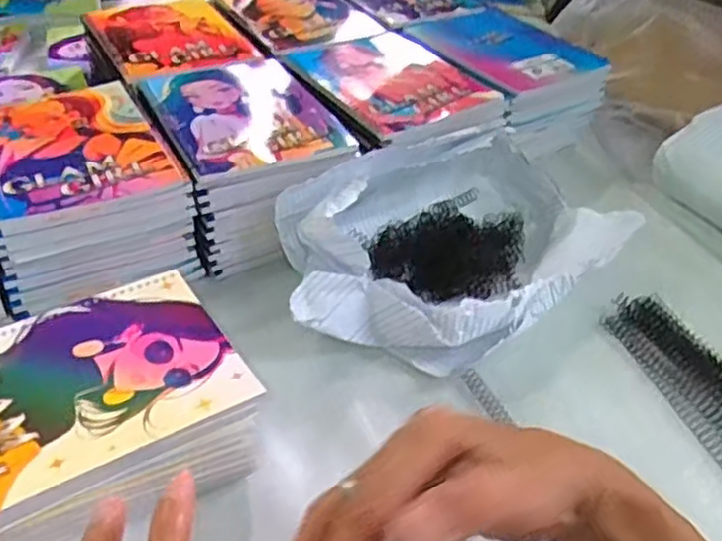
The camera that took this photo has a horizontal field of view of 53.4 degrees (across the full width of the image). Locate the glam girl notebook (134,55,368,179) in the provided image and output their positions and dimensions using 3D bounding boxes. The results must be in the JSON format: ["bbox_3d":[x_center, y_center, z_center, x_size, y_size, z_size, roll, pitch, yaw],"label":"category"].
[{"bbox_3d":[-0.116,-0.152,0.681,0.155,0.010,0.204,-15,42,-24],"label":"glam girl notebook"}]

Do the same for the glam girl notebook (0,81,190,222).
[{"bbox_3d":[-0.253,-0.109,0.617,0.150,0.008,0.193,-16,43,-25],"label":"glam girl notebook"}]

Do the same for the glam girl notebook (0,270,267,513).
[{"bbox_3d":[-0.185,0.071,0.460,0.200,0.006,0.144,-21,43,-27],"label":"glam girl notebook"}]

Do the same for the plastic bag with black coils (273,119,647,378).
[{"bbox_3d":[0.081,-0.031,0.632,0.299,0.111,0.198,-24,47,-32],"label":"plastic bag with black coils"}]

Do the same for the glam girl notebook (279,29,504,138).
[{"bbox_3d":[0.027,-0.208,0.758,0.162,0.013,0.205,-17,43,-26],"label":"glam girl notebook"}]

